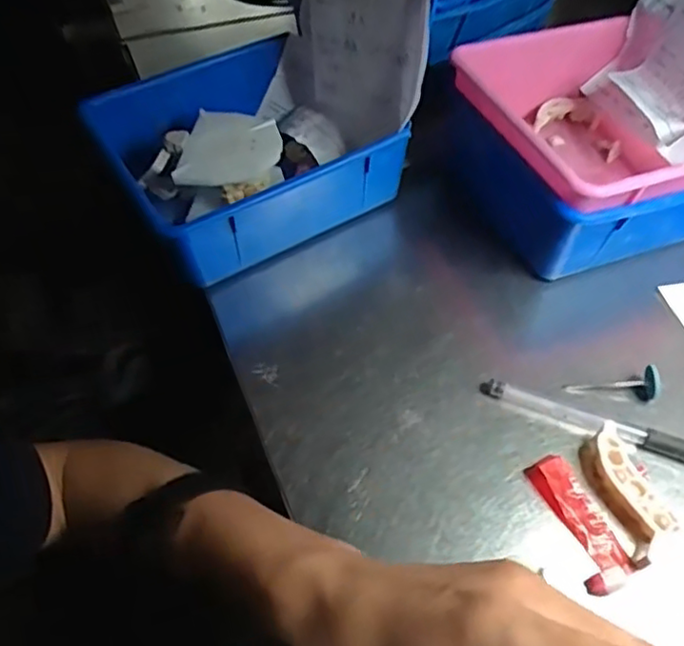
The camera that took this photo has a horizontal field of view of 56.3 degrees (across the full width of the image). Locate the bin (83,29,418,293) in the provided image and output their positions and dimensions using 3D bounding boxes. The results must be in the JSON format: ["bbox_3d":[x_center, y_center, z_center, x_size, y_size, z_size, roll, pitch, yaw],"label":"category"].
[{"bbox_3d":[-0.065,-0.116,0.438,0.164,0.066,0.159,-26,57,-18],"label":"bin"}]

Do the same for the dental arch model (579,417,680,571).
[{"bbox_3d":[0.138,0.081,0.309,0.021,0.016,0.063,-13,54,-9],"label":"dental arch model"}]

